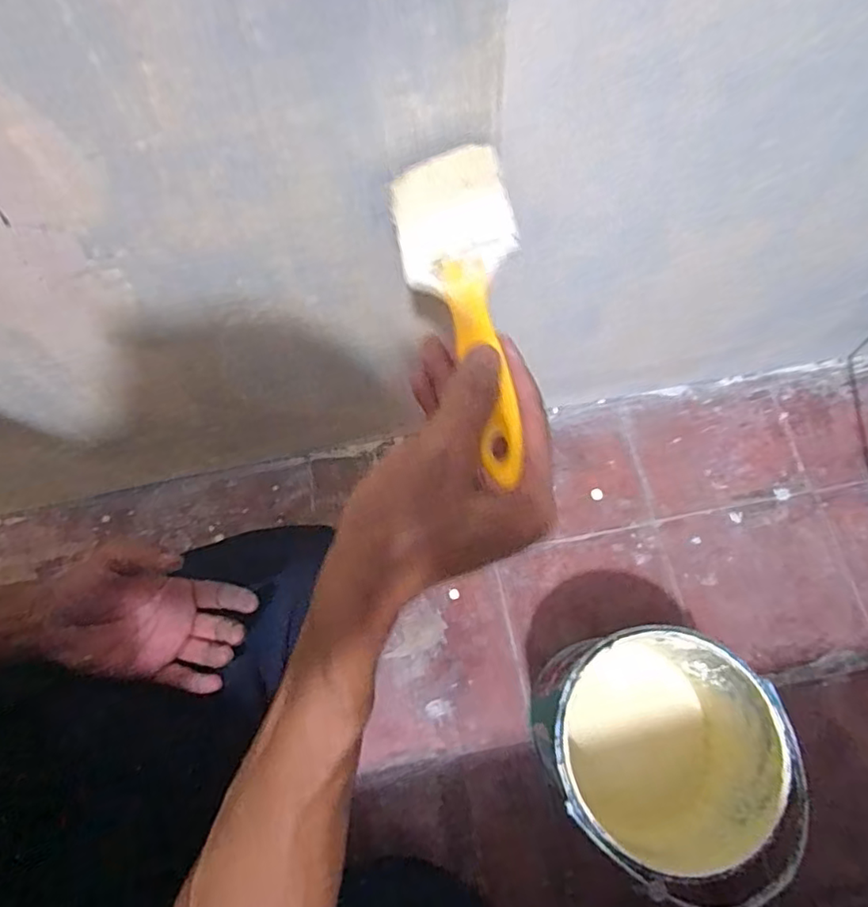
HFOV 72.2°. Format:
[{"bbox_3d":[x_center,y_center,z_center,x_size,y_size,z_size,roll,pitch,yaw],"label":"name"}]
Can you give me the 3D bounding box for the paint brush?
[{"bbox_3d":[0.016,-0.079,0.293,0.061,0.011,0.199,-18,65,16],"label":"paint brush"}]

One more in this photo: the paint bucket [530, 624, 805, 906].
[{"bbox_3d":[0.189,0.258,0.534,0.185,0.180,0.175,-1,70,2],"label":"paint bucket"}]

